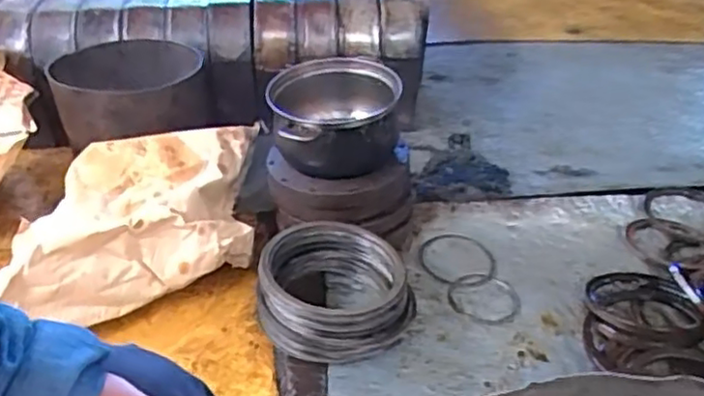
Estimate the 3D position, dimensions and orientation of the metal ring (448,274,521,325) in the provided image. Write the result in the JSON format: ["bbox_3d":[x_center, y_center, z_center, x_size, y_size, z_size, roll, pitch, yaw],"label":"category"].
[{"bbox_3d":[0.215,0.157,1.066,0.107,0.008,0.114,1,36,0],"label":"metal ring"}]

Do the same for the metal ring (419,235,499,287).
[{"bbox_3d":[0.180,0.106,1.130,0.127,0.007,0.132,1,36,0],"label":"metal ring"}]

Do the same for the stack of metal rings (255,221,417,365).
[{"bbox_3d":[-0.021,0.136,0.983,0.223,0.098,0.203,6,36,7],"label":"stack of metal rings"}]

